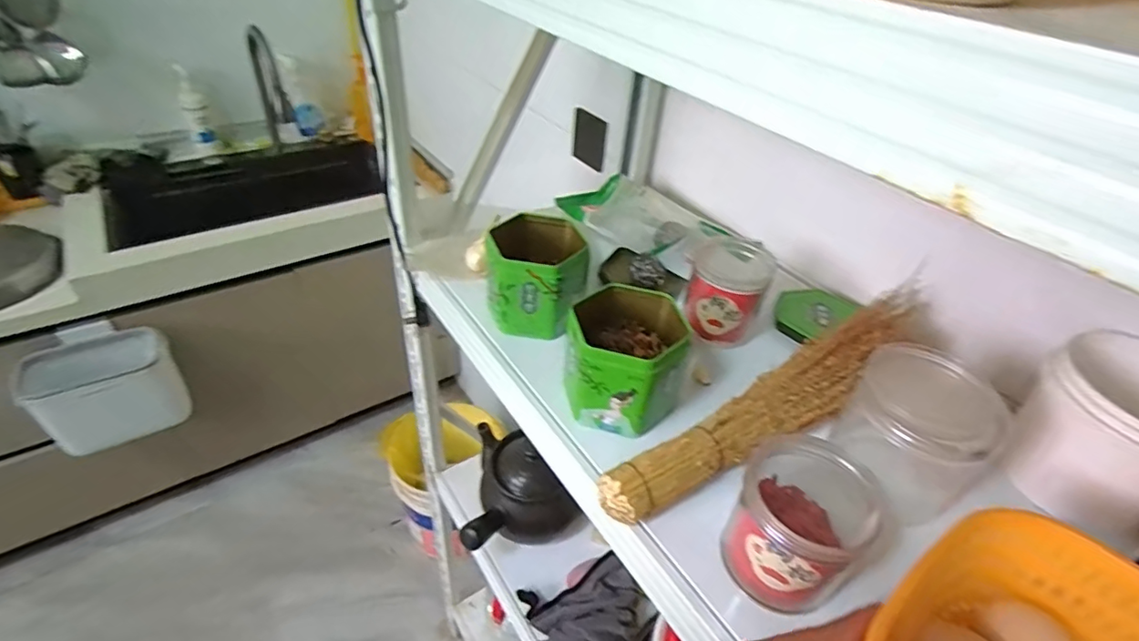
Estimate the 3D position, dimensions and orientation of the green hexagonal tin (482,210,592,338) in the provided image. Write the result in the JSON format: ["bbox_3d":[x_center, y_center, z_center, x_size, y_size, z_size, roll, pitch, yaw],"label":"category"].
[{"bbox_3d":[-0.032,-0.051,0.574,0.099,0.081,0.089,7,39,2],"label":"green hexagonal tin"}]

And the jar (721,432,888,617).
[{"bbox_3d":[0.158,0.135,0.375,0.085,0.094,0.080,3,39,-3],"label":"jar"}]

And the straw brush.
[{"bbox_3d":[0.197,0.062,0.482,0.399,0.043,0.055,-21,46,-29],"label":"straw brush"}]

